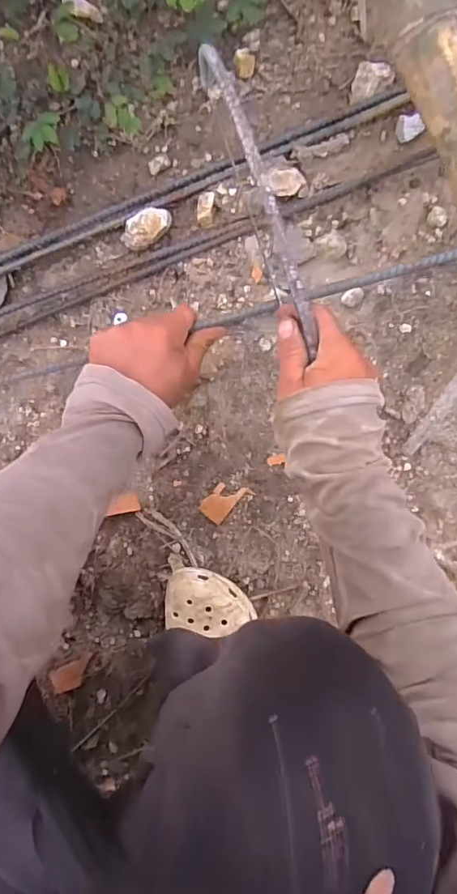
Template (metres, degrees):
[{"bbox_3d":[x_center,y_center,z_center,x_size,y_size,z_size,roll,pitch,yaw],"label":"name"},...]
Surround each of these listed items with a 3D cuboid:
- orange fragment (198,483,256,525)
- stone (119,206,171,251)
[{"bbox_3d":[-0.004,0.063,0.604,0.060,0.011,0.036,-43,98,-6],"label":"orange fragment"},{"bbox_3d":[-0.095,-0.250,0.574,0.062,0.019,0.034,-28,111,12],"label":"stone"}]

